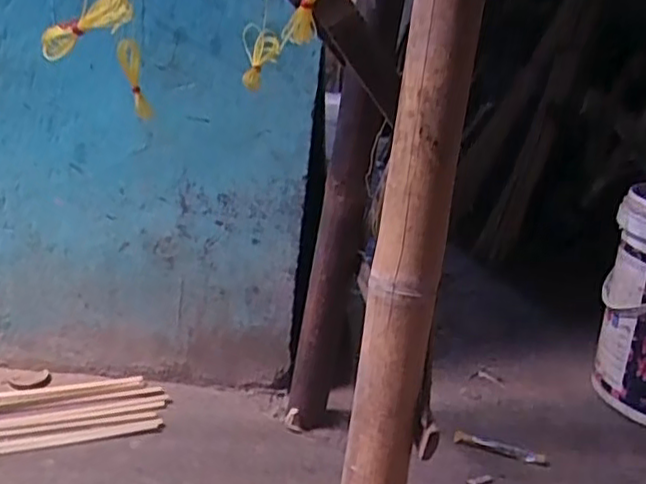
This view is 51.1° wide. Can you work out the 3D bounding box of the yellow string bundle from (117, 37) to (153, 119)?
[{"bbox_3d":[-0.214,-0.184,0.772,0.030,0.087,0.021,-12,3,41],"label":"yellow string bundle"}]

